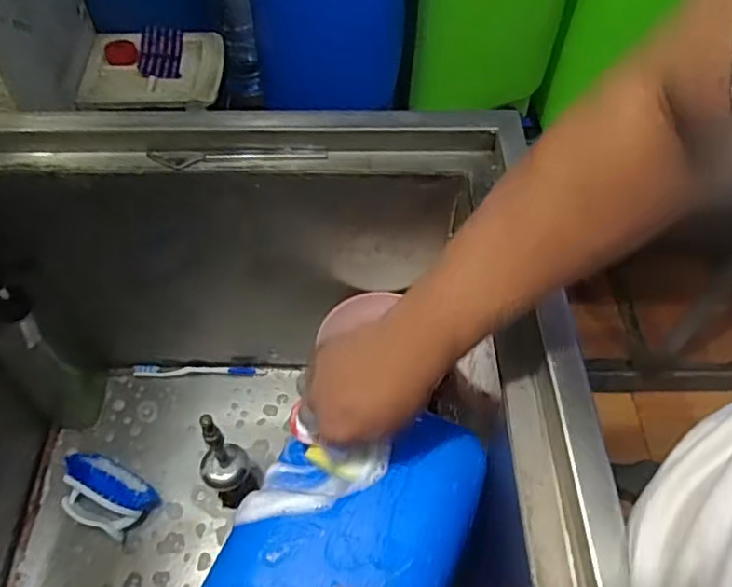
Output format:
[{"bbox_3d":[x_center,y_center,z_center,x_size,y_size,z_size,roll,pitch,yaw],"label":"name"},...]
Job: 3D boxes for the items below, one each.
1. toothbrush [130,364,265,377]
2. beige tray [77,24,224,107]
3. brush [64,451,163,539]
[{"bbox_3d":[-0.239,0.113,0.888,0.187,0.010,0.015,1,55,-1],"label":"toothbrush"},{"bbox_3d":[-0.265,-0.285,0.779,0.163,0.021,0.157,2,55,0],"label":"beige tray"},{"bbox_3d":[-0.321,0.252,0.769,0.124,0.059,0.077,26,58,15],"label":"brush"}]

